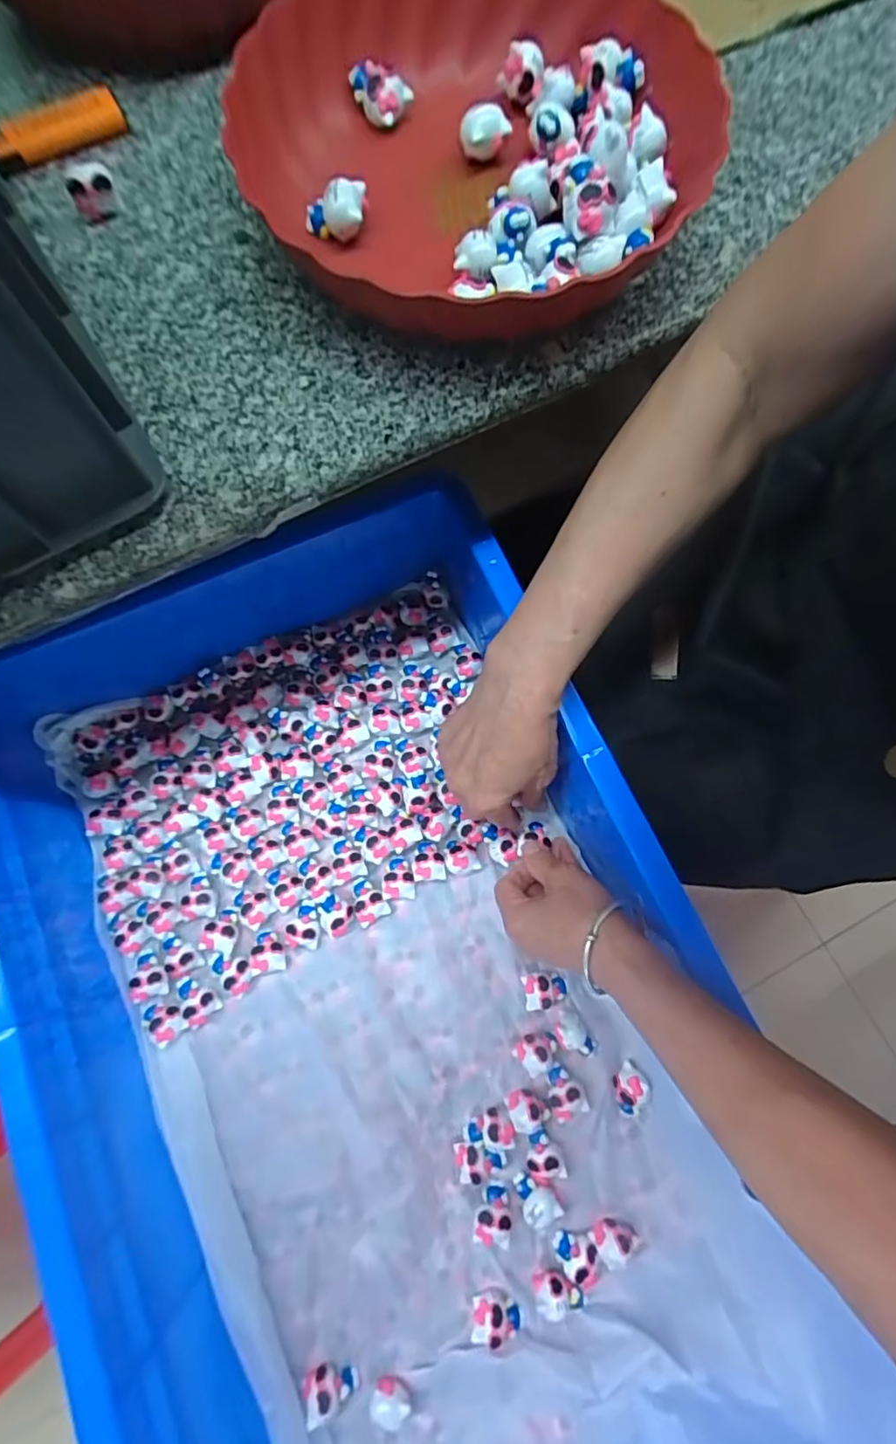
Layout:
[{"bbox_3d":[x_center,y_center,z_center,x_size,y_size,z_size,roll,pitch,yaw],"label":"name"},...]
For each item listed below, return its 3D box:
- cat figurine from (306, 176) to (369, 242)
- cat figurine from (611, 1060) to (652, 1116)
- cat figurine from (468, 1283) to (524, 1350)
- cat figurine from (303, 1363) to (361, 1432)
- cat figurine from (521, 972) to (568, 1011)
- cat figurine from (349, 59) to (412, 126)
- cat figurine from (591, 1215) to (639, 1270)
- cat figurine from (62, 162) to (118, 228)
[{"bbox_3d":[-0.058,-0.268,0.299,0.033,0.026,0.019,-8,76,-3],"label":"cat figurine"},{"bbox_3d":[0.130,0.263,0.408,0.026,0.019,0.026,-38,79,-10],"label":"cat figurine"},{"bbox_3d":[0.032,0.389,0.376,0.033,0.016,0.024,-6,76,-2],"label":"cat figurine"},{"bbox_3d":[-0.075,0.434,0.373,0.034,0.015,0.025,3,29,-24],"label":"cat figurine"},{"bbox_3d":[0.073,0.201,0.431,0.031,0.017,0.026,-13,76,-4],"label":"cat figurine"},{"bbox_3d":[-0.037,-0.347,0.315,0.032,0.027,0.014,2,75,0],"label":"cat figurine"},{"bbox_3d":[0.115,0.350,0.388,0.030,0.020,0.020,-10,76,-3],"label":"cat figurine"},{"bbox_3d":[-0.198,-0.295,0.318,0.025,0.021,0.017,-23,77,-6],"label":"cat figurine"}]

